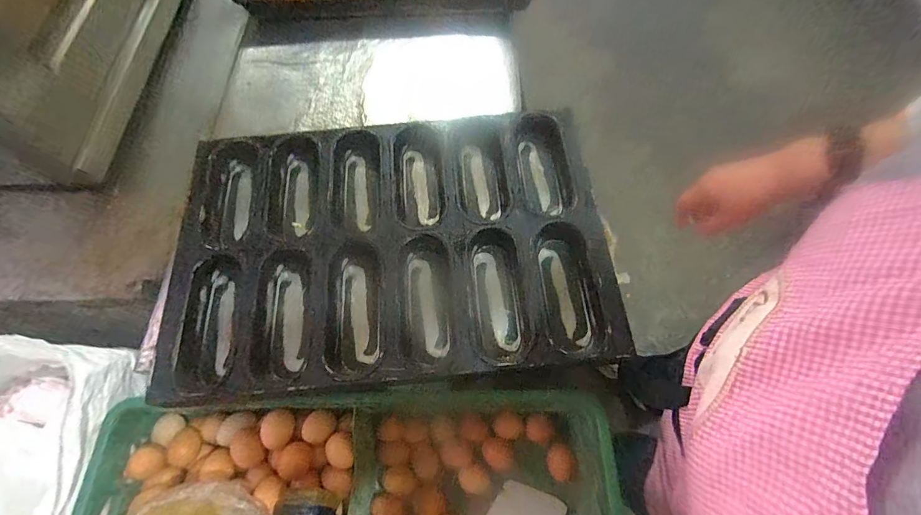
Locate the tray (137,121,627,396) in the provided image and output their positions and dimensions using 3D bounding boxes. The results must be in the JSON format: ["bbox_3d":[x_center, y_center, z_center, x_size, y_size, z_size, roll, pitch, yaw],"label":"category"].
[{"bbox_3d":[-0.103,-0.023,0.591,0.600,0.045,0.401,-4,66,0],"label":"tray"}]

